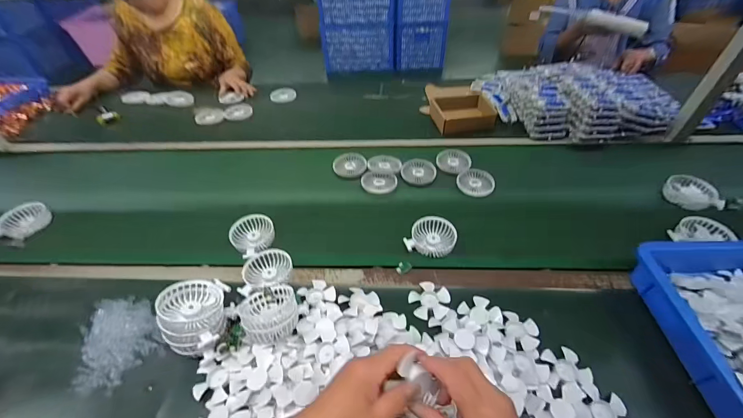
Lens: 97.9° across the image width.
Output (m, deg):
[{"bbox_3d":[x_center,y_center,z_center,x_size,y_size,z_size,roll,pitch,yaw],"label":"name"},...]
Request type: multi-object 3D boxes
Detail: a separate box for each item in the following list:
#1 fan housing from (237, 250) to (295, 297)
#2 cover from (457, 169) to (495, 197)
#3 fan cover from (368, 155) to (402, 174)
[{"bbox_3d":[-0.201,0.116,0.619,0.096,0.025,0.089,3,46,-3],"label":"fan housing"},{"bbox_3d":[0.260,-0.067,0.807,0.089,0.034,0.090,19,46,21],"label":"cover"},{"bbox_3d":[0.036,-0.121,0.868,0.088,0.011,0.088,12,46,5],"label":"fan cover"}]

